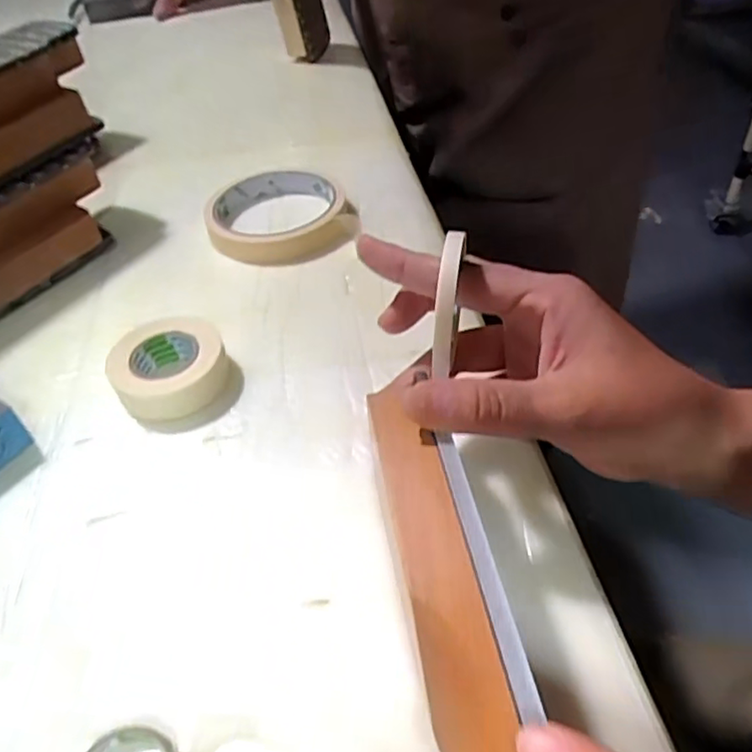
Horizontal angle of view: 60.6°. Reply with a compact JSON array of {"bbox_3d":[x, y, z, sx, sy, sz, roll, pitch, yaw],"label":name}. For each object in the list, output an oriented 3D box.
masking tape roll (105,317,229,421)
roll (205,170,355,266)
[{"bbox_3d":[-0.104,-0.006,0.323,0.054,0.023,0.052,-3,45,3],"label":"masking tape roll"},{"bbox_3d":[-0.062,-0.107,0.424,0.093,0.018,0.093,-3,45,3],"label":"roll"}]

